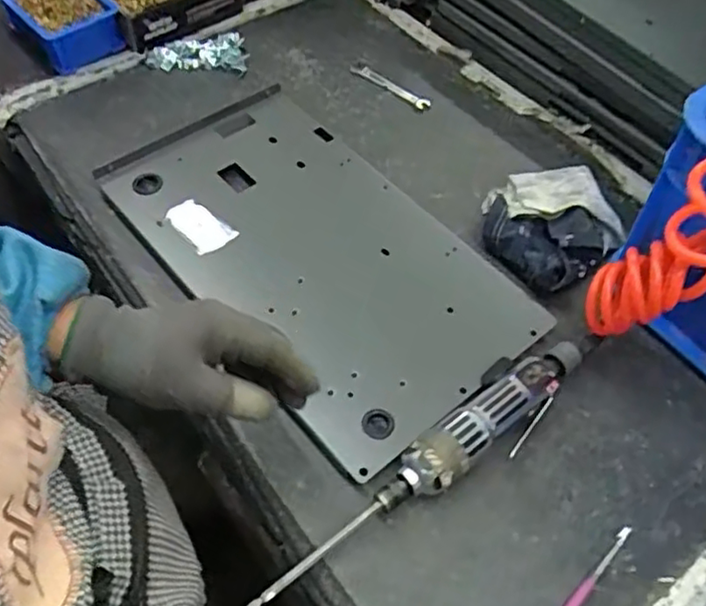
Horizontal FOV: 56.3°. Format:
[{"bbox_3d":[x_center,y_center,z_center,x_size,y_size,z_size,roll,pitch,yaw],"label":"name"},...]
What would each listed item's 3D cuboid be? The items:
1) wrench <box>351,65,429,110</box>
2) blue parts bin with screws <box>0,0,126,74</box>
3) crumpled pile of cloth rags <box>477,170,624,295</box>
[{"bbox_3d":[0.039,-0.244,0.737,0.017,0.012,0.115,-37,63,-23],"label":"wrench"},{"bbox_3d":[-0.358,-0.354,0.814,0.100,0.049,0.154,-35,62,-22],"label":"blue parts bin with screws"},{"bbox_3d":[0.188,-0.083,0.629,0.123,0.039,0.129,0,55,0],"label":"crumpled pile of cloth rags"}]

